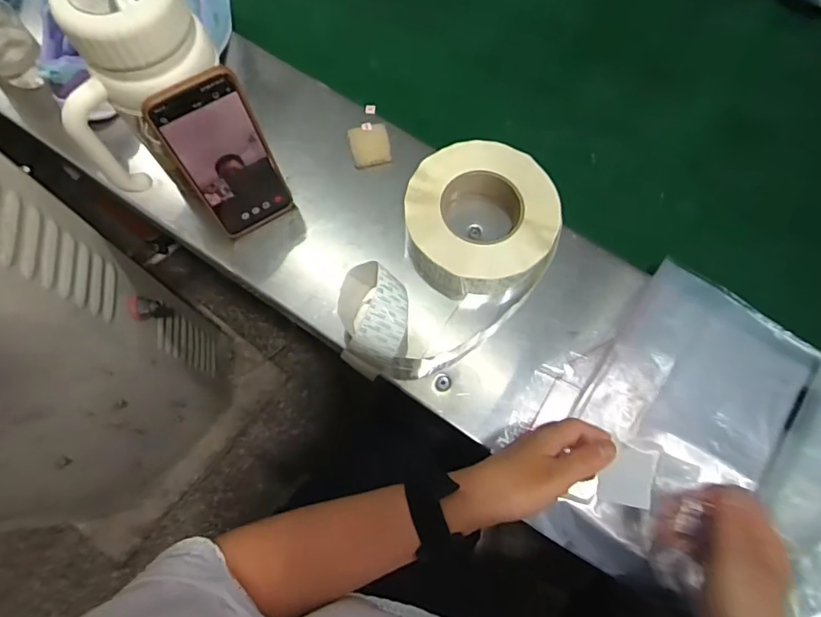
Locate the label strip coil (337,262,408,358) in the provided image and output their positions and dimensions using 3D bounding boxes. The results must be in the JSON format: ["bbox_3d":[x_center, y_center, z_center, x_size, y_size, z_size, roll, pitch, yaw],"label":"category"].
[{"bbox_3d":[-0.035,0.007,0.455,0.063,0.073,0.085,0,71,0],"label":"label strip coil"}]

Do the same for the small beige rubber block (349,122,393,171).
[{"bbox_3d":[-0.045,-0.181,0.554,0.043,0.010,0.047,-12,72,-4],"label":"small beige rubber block"}]

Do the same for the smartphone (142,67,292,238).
[{"bbox_3d":[-0.166,-0.133,0.453,0.075,0.160,0.013,-33,61,-12],"label":"smartphone"}]

